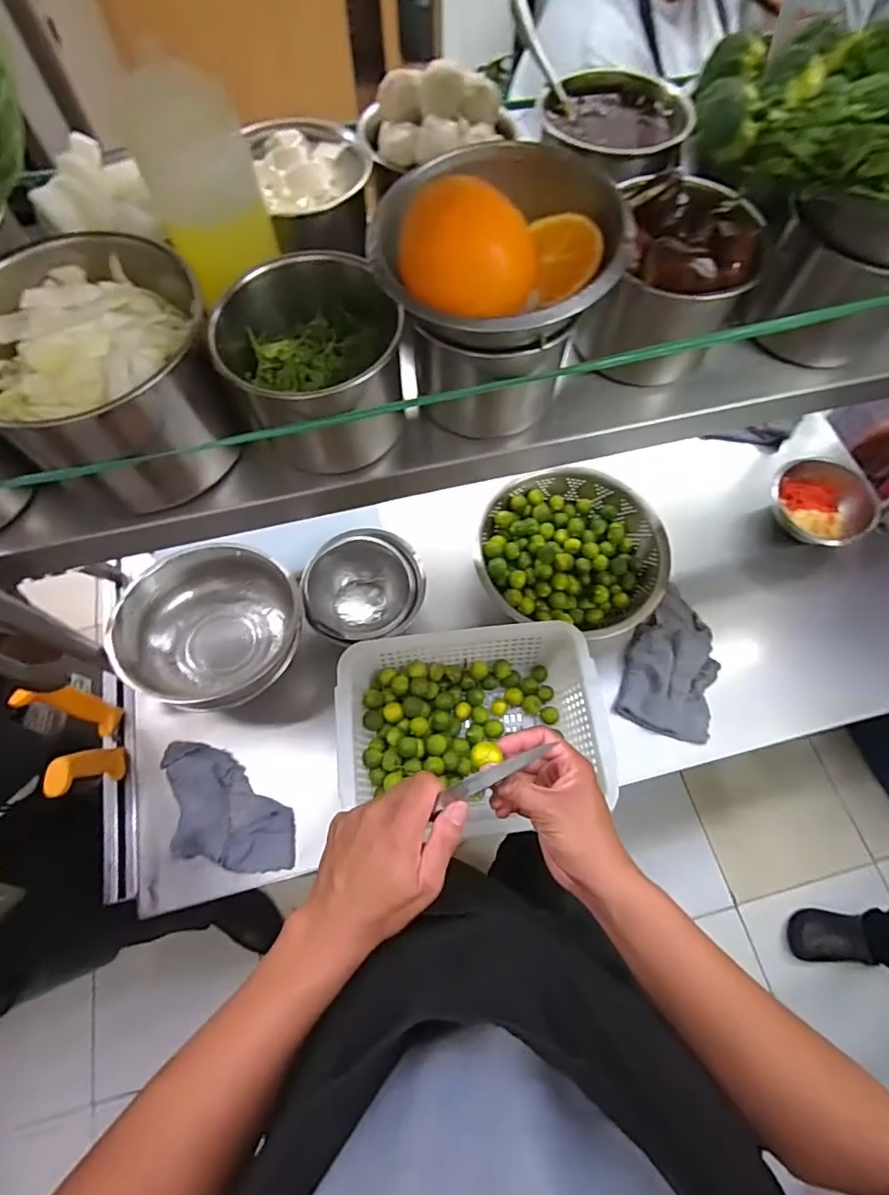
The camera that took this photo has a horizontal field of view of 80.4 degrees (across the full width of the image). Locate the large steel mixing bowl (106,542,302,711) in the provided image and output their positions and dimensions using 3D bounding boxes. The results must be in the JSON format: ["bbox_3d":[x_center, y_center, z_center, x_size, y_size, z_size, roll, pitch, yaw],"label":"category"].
[{"bbox_3d":[-0.303,0.030,0.691,0.215,0.093,0.192,-28,70,-11],"label":"large steel mixing bowl"}]

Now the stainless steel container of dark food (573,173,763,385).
[{"bbox_3d":[0.172,-0.225,0.390,0.100,0.110,0.094,-42,73,-16],"label":"stainless steel container of dark food"}]

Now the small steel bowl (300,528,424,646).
[{"bbox_3d":[-0.110,-0.007,0.747,0.155,0.076,0.151,0,67,0],"label":"small steel bowl"}]

